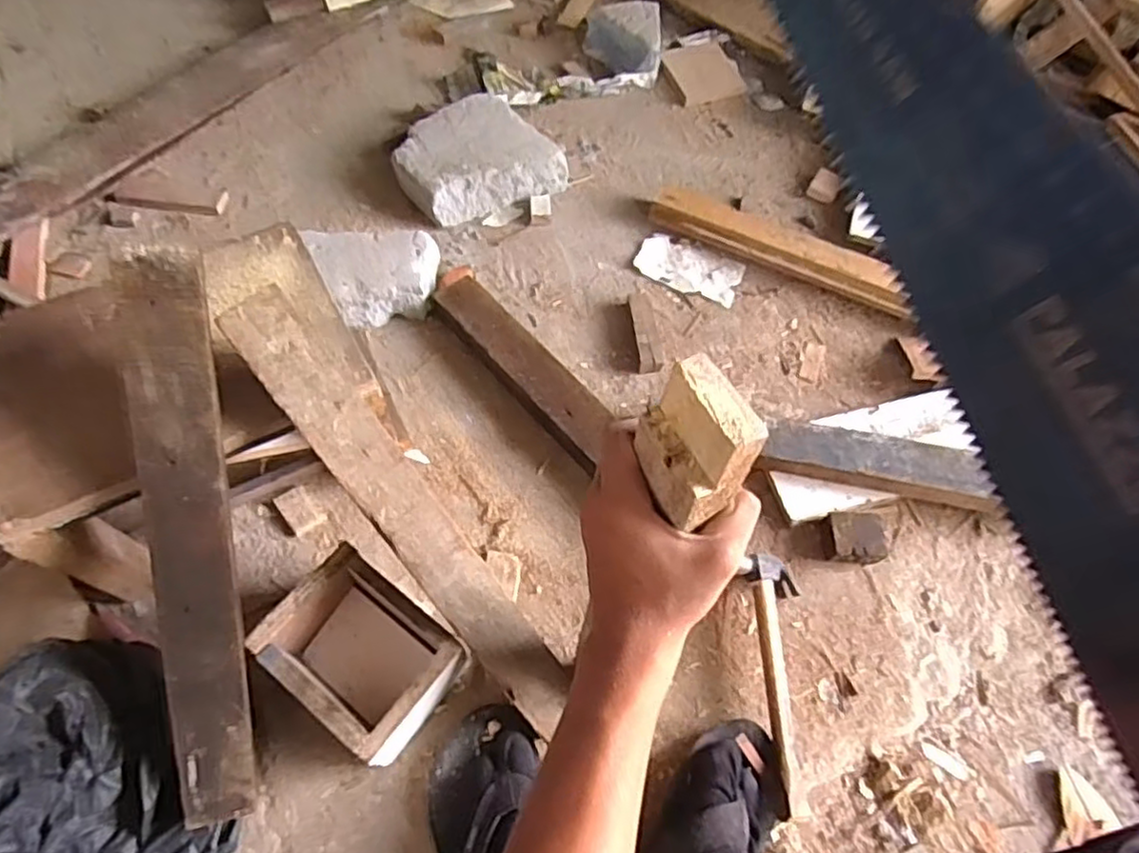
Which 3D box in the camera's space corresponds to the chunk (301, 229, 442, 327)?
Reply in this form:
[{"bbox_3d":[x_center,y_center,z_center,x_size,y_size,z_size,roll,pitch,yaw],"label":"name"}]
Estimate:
[{"bbox_3d":[-0.261,-0.196,0.919,0.165,0.068,0.131,0,62,-4],"label":"chunk"}]

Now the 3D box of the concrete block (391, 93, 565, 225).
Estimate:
[{"bbox_3d":[-0.143,-0.405,1.033,0.229,0.068,0.178,-20,65,-14],"label":"concrete block"}]

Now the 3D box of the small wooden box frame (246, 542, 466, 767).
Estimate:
[{"bbox_3d":[-0.201,0.224,0.678,0.158,0.106,0.124,37,66,15],"label":"small wooden box frame"}]

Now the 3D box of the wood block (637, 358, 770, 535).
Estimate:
[{"bbox_3d":[0.062,0.008,0.337,0.034,0.065,0.059,-24,67,-16],"label":"wood block"}]

